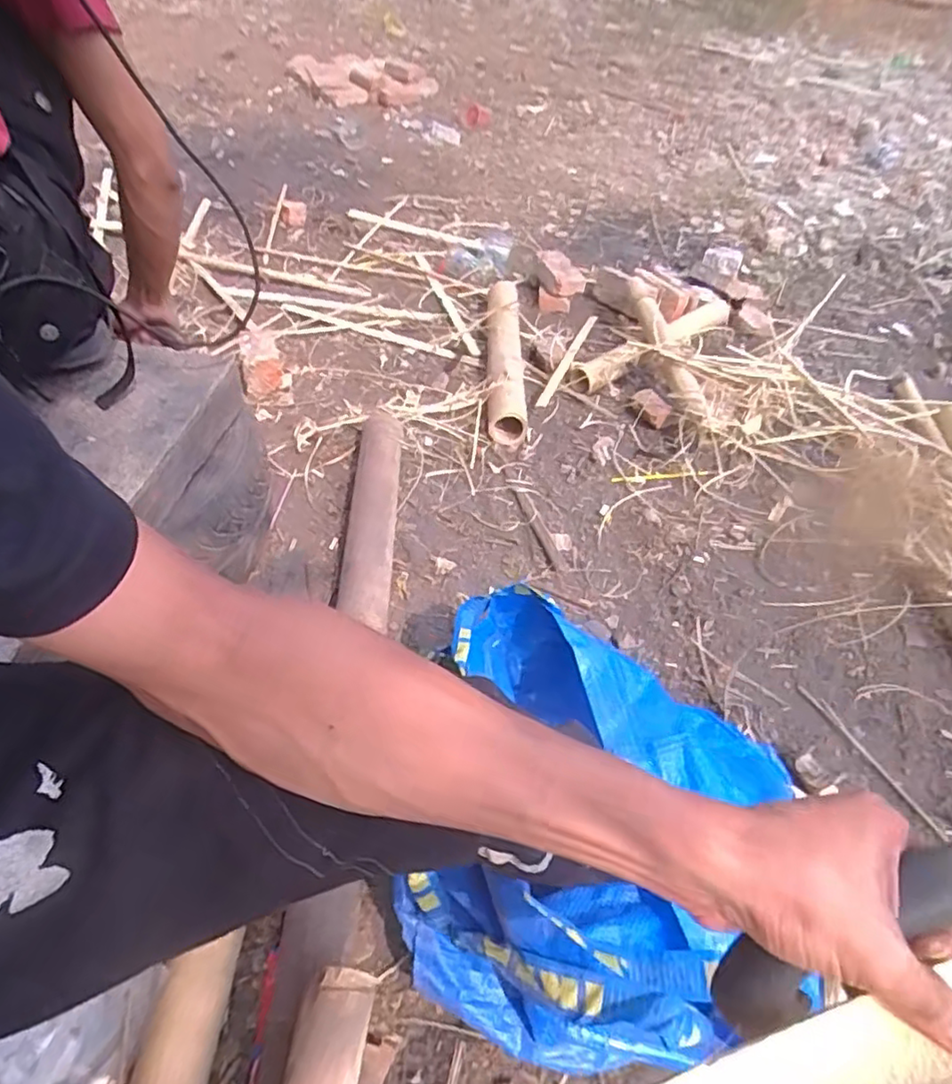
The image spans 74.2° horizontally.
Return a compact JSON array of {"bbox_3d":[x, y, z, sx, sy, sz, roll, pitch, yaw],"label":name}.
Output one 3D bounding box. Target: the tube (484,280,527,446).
[{"bbox_3d":[0.061,-0.417,1.350,0.075,0.058,0.554,3,50,-3],"label":"tube"}]

